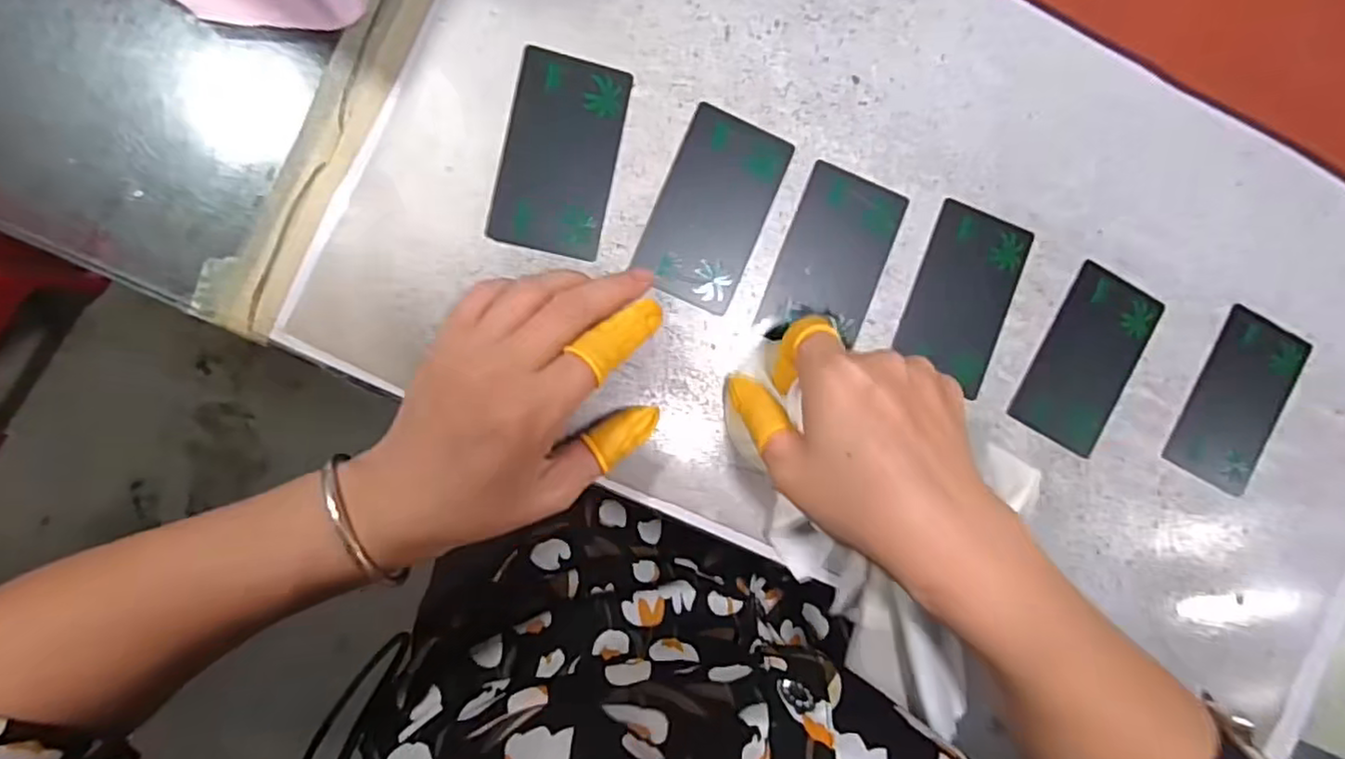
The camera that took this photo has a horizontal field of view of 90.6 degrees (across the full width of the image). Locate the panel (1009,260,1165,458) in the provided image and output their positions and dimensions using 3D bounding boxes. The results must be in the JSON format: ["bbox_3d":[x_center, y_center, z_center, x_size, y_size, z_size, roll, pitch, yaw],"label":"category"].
[{"bbox_3d":[0.205,-0.010,0.326,0.050,0.004,0.086,29,88,-6],"label":"panel"}]

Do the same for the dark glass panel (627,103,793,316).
[{"bbox_3d":[0.019,-0.078,0.305,0.048,0.004,0.085,23,89,-6],"label":"dark glass panel"}]

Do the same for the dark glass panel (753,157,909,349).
[{"bbox_3d":[0.075,-0.056,0.312,0.048,0.004,0.081,21,89,-6],"label":"dark glass panel"}]

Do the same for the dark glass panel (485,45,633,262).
[{"bbox_3d":[-0.049,-0.100,0.295,0.049,0.004,0.086,12,90,-6],"label":"dark glass panel"}]

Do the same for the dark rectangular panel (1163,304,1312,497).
[{"bbox_3d":[0.284,0.011,0.330,0.051,0.004,0.086,27,89,-6],"label":"dark rectangular panel"}]

